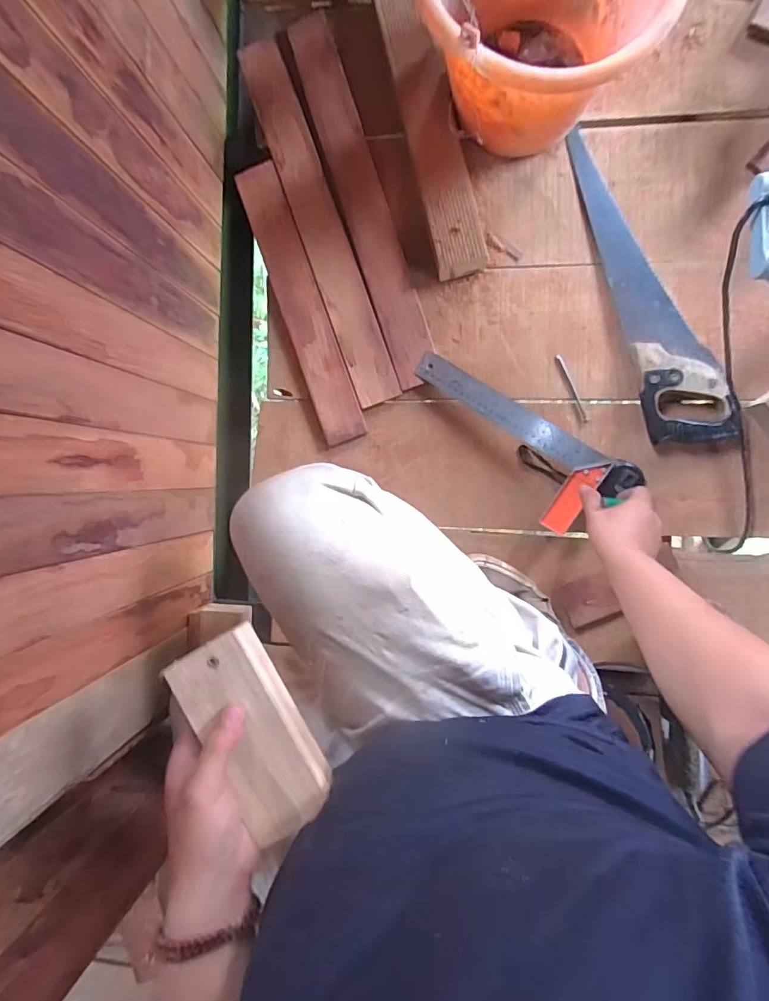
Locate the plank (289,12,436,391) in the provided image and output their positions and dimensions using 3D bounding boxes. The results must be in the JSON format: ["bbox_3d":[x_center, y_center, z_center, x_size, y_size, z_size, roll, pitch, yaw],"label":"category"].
[{"bbox_3d":[-0.031,-0.441,0.700,0.068,0.009,0.551,-19,91,7],"label":"plank"}]

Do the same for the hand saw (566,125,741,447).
[{"bbox_3d":[0.371,-0.301,0.656,0.111,0.029,0.469,-15,91,7],"label":"hand saw"}]

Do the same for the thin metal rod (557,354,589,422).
[{"bbox_3d":[0.272,-0.162,0.684,0.008,0.004,0.104,-22,90,7],"label":"thin metal rod"}]

